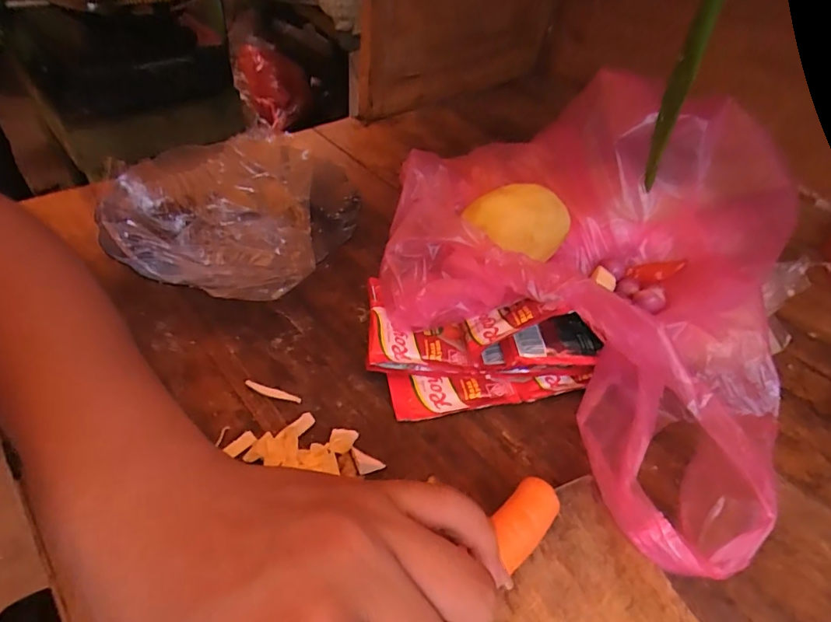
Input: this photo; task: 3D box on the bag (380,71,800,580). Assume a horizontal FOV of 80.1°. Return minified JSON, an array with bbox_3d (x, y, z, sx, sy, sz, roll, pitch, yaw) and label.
[{"bbox_3d":[0.125,-0.037,0.328,0.266,0.115,0.288,-32,57,-33],"label":"bag"}]

